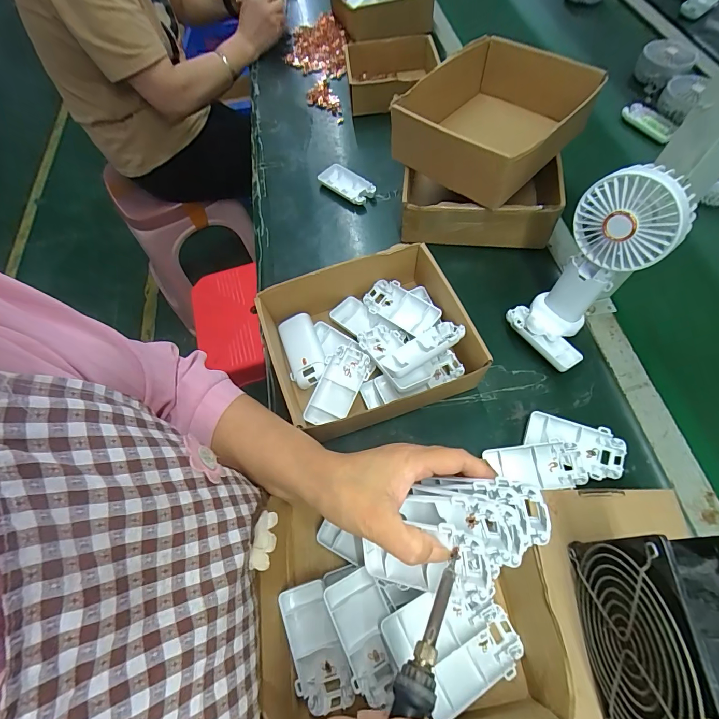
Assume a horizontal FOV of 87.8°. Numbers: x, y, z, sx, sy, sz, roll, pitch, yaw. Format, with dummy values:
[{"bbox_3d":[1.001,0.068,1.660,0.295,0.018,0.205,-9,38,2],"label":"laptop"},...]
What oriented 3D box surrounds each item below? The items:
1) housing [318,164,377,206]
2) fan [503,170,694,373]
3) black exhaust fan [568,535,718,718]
[{"bbox_3d":[-0.020,-0.282,0.600,0.052,0.016,0.094,-41,68,-16],"label":"housing"},{"bbox_3d":[0.231,-0.082,0.382,0.092,0.192,0.100,39,72,20],"label":"fan"},{"bbox_3d":[0.188,0.178,0.233,0.046,0.115,0.116,-1,63,3],"label":"black exhaust fan"}]

